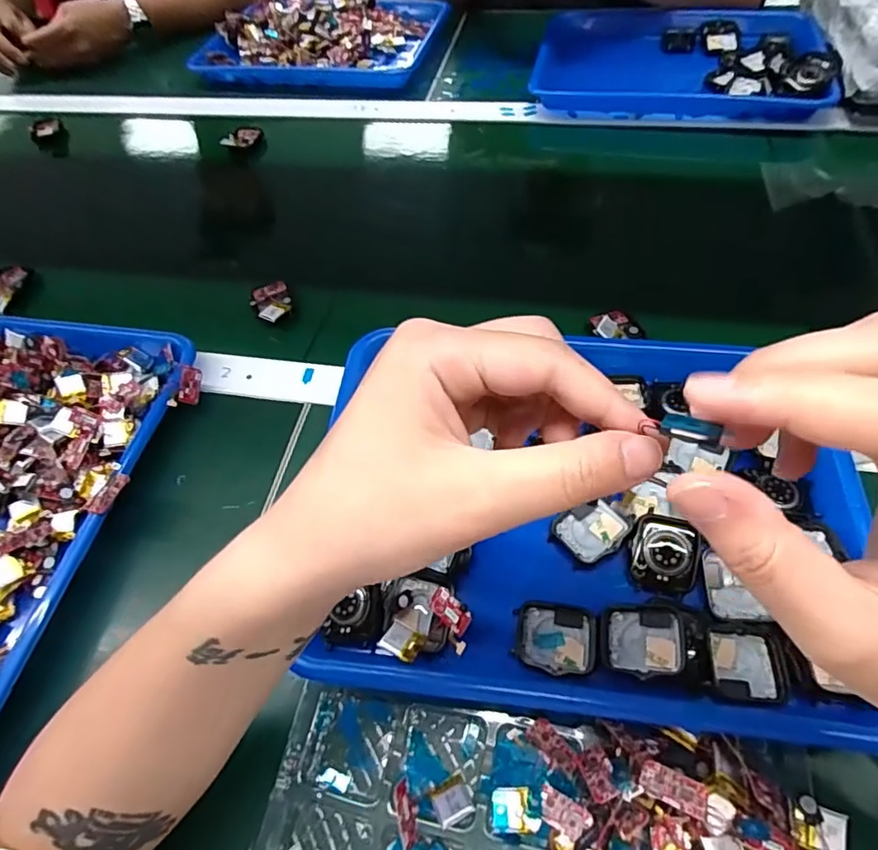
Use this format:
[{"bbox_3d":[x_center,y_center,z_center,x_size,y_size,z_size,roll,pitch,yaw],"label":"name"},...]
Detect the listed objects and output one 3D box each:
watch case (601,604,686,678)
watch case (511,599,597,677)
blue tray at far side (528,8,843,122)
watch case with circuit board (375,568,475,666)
[{"bbox_3d":[0.109,0.115,0.296,0.039,0.013,0.035,6,56,9],"label":"watch case"},{"bbox_3d":[0.064,0.117,0.307,0.043,0.005,0.036,6,56,9],"label":"watch case"},{"bbox_3d":[0.289,-0.455,0.683,0.327,0.037,0.249,10,57,12],"label":"blue tray at far side"},{"bbox_3d":[-0.007,0.108,0.313,0.046,0.019,0.045,-4,55,3],"label":"watch case with circuit board"}]

